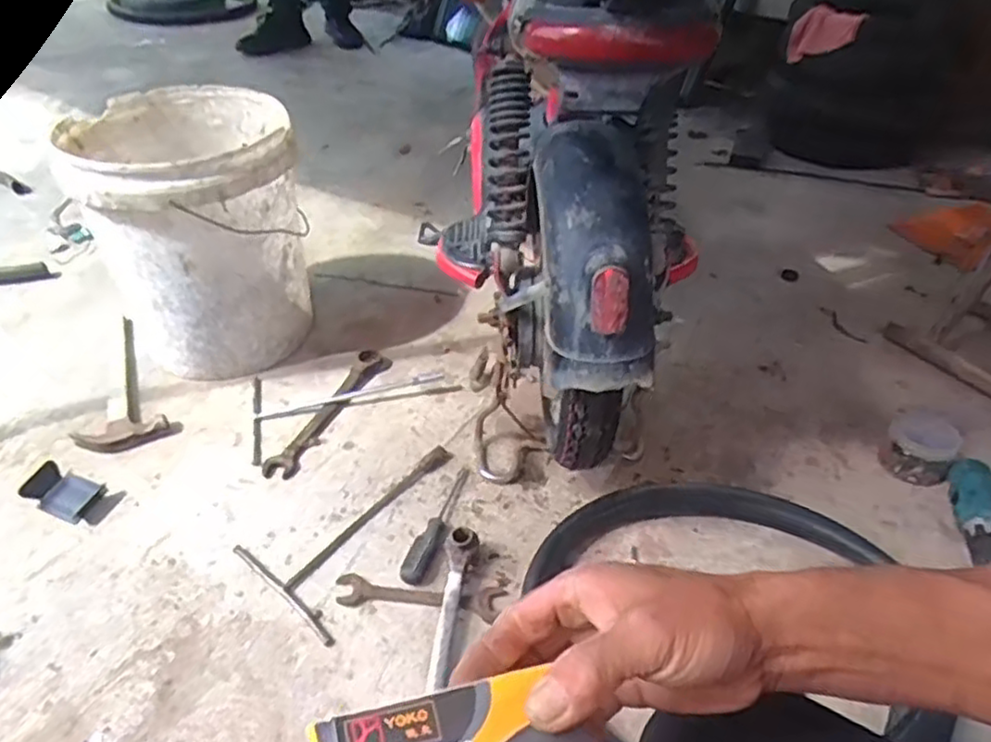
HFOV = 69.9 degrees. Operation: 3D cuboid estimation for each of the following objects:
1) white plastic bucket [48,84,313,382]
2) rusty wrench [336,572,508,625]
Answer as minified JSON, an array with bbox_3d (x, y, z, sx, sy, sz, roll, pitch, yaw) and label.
[{"bbox_3d":[-0.441,-0.217,1.097,0.306,0.346,0.325,-20,45,-14],"label":"white plastic bucket"},{"bbox_3d":[-0.087,0.254,0.807,0.188,0.010,0.039,6,37,3],"label":"rusty wrench"}]

